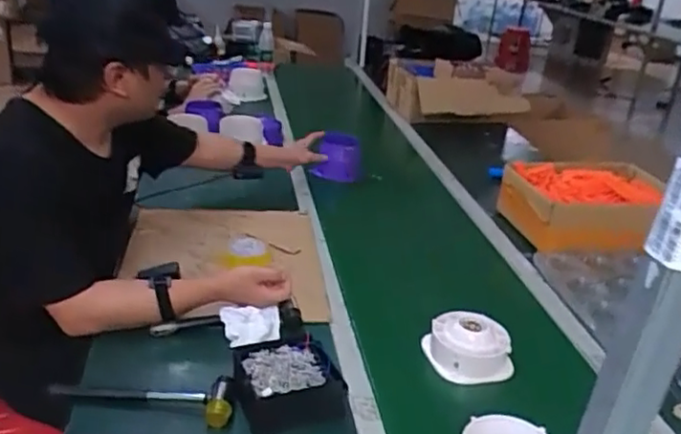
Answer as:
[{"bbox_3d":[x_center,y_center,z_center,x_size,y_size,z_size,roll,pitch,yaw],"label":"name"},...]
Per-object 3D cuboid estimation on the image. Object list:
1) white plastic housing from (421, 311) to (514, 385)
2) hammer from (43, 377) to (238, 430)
[{"bbox_3d":[0.219,0.220,1.077,0.132,0.070,0.124,0,26,-9],"label":"white plastic housing"},{"bbox_3d":[-0.279,0.248,0.912,0.257,0.046,0.073,7,25,4],"label":"hammer"}]

